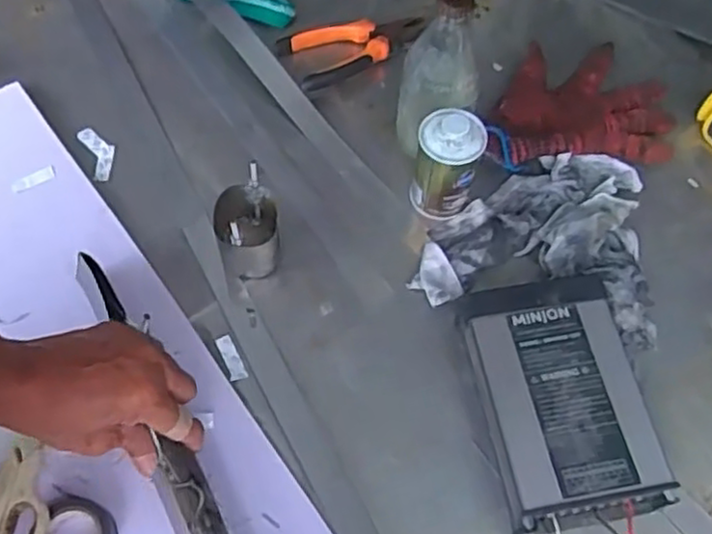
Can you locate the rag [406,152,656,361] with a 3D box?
[{"bbox_3d":[0.164,-0.034,0.613,0.192,0.035,0.179,12,63,4],"label":"rag"}]

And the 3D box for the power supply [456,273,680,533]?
[{"bbox_3d":[0.150,0.101,0.533,0.114,0.049,0.176,-9,63,-7],"label":"power supply"}]

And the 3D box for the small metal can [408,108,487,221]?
[{"bbox_3d":[0.076,-0.088,0.602,0.052,0.093,0.048,1,63,-2],"label":"small metal can"}]

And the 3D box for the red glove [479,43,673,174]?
[{"bbox_3d":[0.210,-0.162,0.670,0.195,0.044,0.139,-8,63,-6],"label":"red glove"}]

